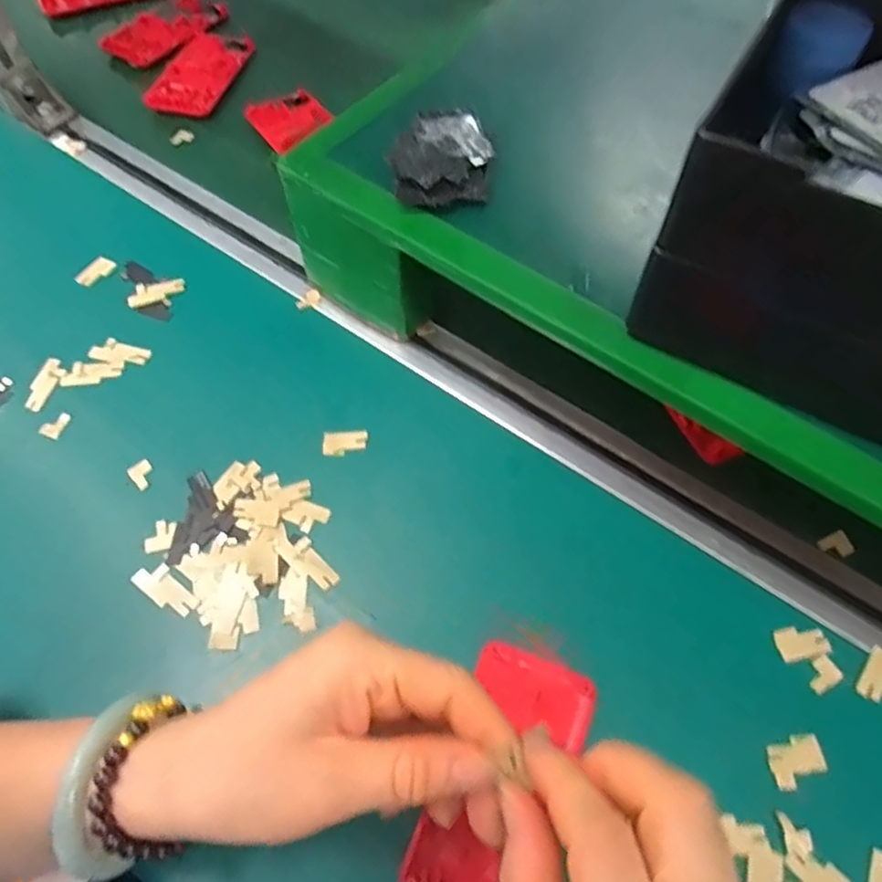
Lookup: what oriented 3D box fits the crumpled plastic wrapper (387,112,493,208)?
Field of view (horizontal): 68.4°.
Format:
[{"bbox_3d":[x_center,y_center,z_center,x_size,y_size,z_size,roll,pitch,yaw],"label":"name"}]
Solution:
[{"bbox_3d":[0.000,-0.160,0.372,0.057,0.027,0.058,0,61,1],"label":"crumpled plastic wrapper"}]

